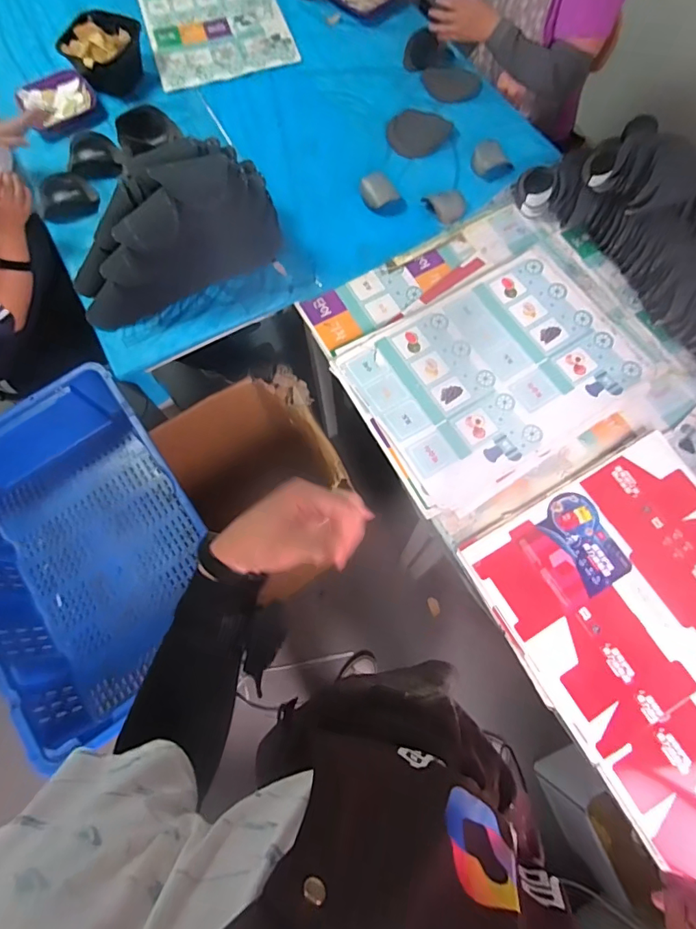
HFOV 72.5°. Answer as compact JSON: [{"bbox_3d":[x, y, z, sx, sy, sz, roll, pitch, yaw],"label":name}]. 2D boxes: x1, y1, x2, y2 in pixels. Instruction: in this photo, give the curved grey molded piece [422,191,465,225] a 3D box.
[{"bbox_3d":[0.236,-0.610,1.121,0.087,0.020,0.082,0,71,1],"label":"curved grey molded piece"}]

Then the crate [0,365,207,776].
[{"bbox_3d":[-0.526,0.164,0.972,0.428,0.176,0.644,-34,74,-10],"label":"crate"}]

